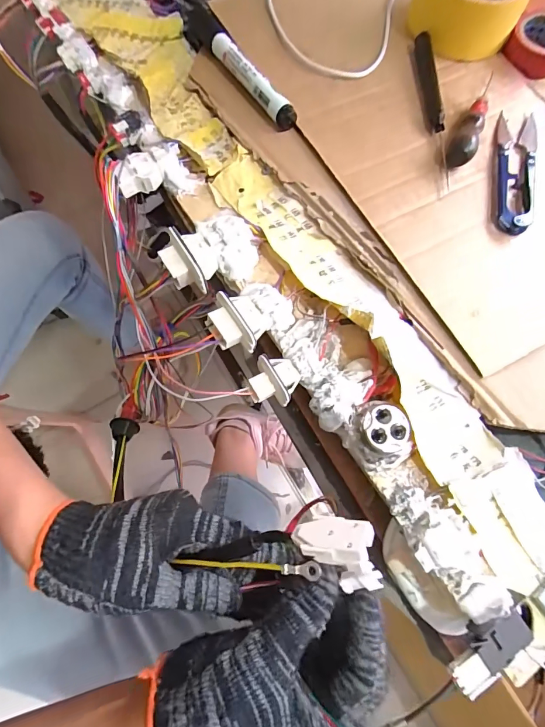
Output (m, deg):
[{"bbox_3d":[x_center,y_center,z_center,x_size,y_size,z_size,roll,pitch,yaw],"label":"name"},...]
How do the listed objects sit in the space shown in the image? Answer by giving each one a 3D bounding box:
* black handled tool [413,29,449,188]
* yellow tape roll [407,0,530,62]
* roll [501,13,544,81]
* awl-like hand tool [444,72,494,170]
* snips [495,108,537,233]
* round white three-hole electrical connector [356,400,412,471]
[{"bbox_3d":[0.127,-0.203,0.297,0.015,0.010,0.145,1,72,-1],"label":"black handled tool"},{"bbox_3d":[0.163,-0.302,0.311,0.084,0.038,0.089,0,72,-1],"label":"yellow tape roll"},{"bbox_3d":[0.223,-0.261,0.309,0.051,0.020,0.046,-40,78,-13],"label":"roll"},{"bbox_3d":[0.150,-0.181,0.283,0.019,0.015,0.080,24,73,6],"label":"awl-like hand tool"},{"bbox_3d":[0.181,-0.146,0.280,0.029,0.012,0.118,16,73,4],"label":"snips"},{"bbox_3d":[0.064,0.041,0.215,0.030,0.020,0.037,-8,73,-4],"label":"round white three-hole electrical connector"}]

